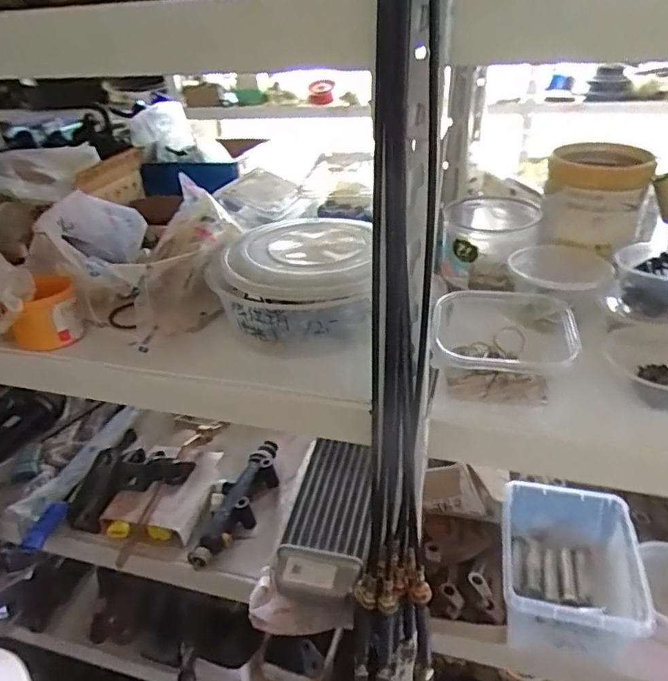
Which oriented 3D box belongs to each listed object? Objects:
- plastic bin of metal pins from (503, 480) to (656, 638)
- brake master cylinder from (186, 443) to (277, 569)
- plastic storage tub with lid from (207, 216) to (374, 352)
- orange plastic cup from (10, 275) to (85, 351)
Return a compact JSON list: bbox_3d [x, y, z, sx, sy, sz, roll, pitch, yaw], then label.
[{"bbox_3d":[0.316,0.309,0.747,0.166,0.122,0.225,6,33,14],"label":"plastic bin of metal pins"},{"bbox_3d":[-0.162,0.263,0.922,0.085,0.047,0.257,10,34,20],"label":"brake master cylinder"},{"bbox_3d":[-0.054,-0.074,0.704,0.185,0.096,0.226,-5,32,-2],"label":"plastic storage tub with lid"},{"bbox_3d":[-0.365,-0.035,0.688,0.079,0.080,0.086,-2,32,2],"label":"orange plastic cup"}]

